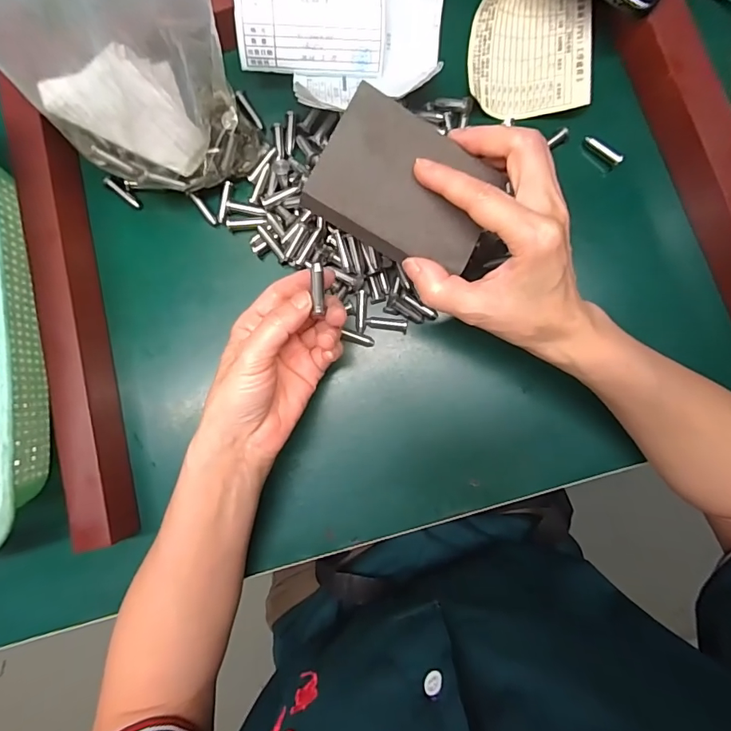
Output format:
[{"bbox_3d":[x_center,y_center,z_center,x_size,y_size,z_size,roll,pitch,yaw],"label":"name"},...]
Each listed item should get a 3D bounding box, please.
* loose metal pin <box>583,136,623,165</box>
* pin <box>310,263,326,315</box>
[{"bbox_3d":[0.175,-0.158,0.337,0.008,0.007,0.032,-45,73,0],"label":"loose metal pin"},{"bbox_3d":[-0.028,-0.045,0.269,0.006,0.004,0.030,0,114,1],"label":"pin"}]

